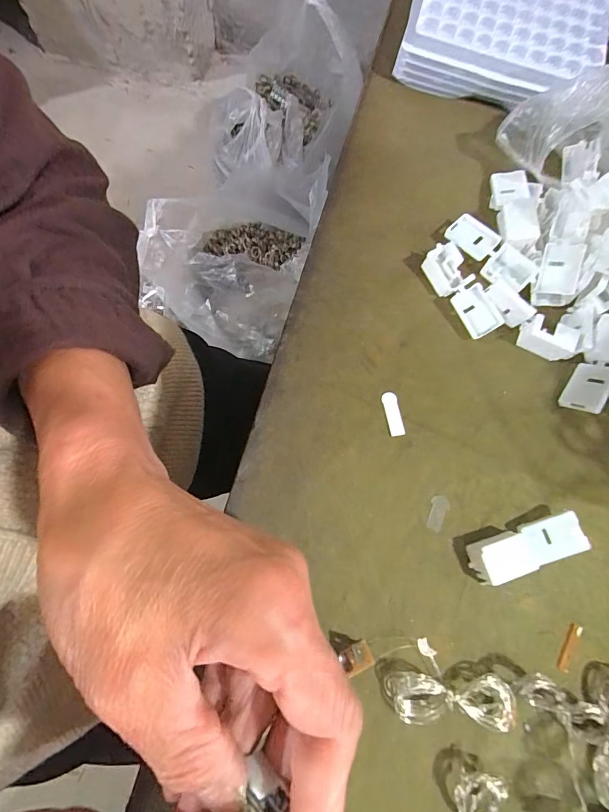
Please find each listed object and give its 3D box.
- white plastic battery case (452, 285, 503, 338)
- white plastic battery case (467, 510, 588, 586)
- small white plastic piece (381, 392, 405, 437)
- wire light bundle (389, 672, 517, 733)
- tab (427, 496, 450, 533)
[{"bbox_3d":[0.095,-0.052,0.217,0.019,0.008,0.027,-30,79,-10],"label":"white plastic battery case"},{"bbox_3d":[0.106,0.067,0.185,0.053,0.010,0.020,-16,76,-7],"label":"white plastic battery case"},{"bbox_3d":[0.046,0.004,0.203,0.008,0.004,0.023,-10,76,-6],"label":"small white plastic piece"},{"bbox_3d":[0.064,0.126,0.167,0.053,0.009,0.021,3,75,-2],"label":"wire light bundle"},{"bbox_3d":[0.066,0.053,0.194,0.009,0.004,0.017,27,77,2],"label":"tab"}]

